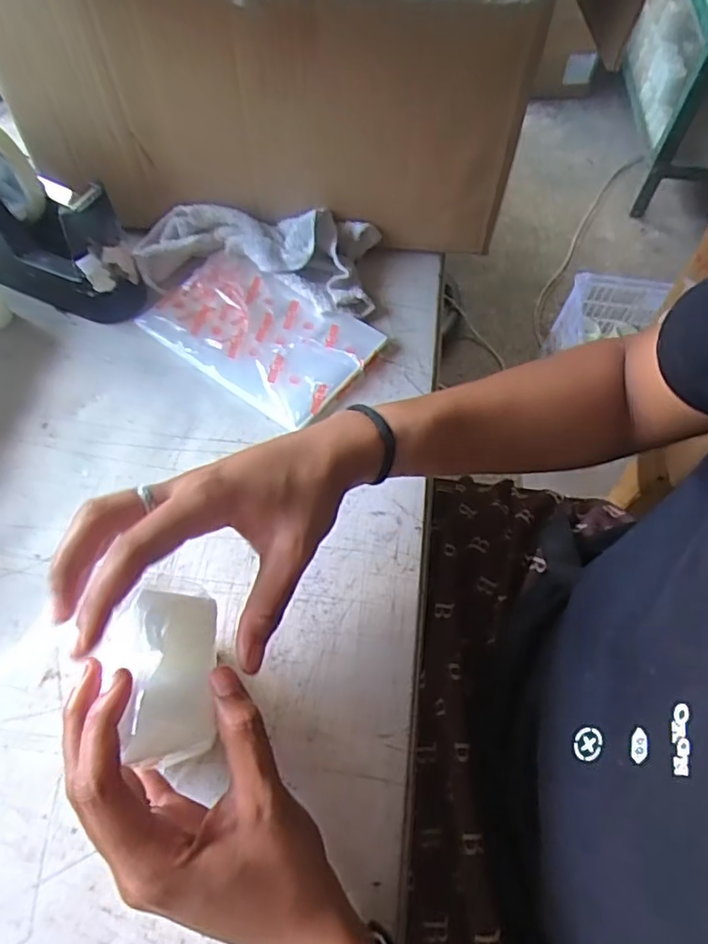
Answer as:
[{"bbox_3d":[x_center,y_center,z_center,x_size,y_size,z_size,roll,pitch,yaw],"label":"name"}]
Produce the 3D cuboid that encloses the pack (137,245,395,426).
[{"bbox_3d":[-0.079,-0.117,0.482,0.182,0.020,0.109,34,65,16],"label":"pack"}]

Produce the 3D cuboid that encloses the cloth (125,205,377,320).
[{"bbox_3d":[-0.086,-0.188,0.501,0.212,0.040,0.087,10,61,4],"label":"cloth"}]

